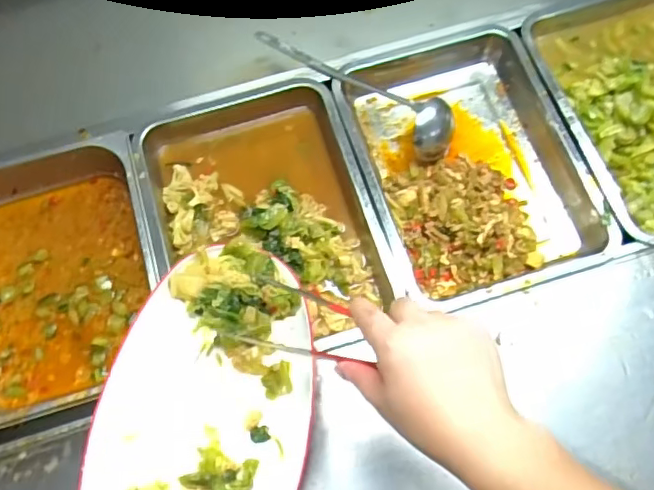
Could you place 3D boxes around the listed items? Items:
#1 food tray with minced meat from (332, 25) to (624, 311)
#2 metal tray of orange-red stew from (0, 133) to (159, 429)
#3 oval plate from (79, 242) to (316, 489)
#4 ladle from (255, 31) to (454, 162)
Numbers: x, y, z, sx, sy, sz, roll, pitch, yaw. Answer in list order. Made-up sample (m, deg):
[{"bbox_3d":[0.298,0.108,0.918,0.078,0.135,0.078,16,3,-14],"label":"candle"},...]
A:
[{"bbox_3d":[0.171,-0.103,0.703,0.250,0.058,0.339,-15,70,-11],"label":"food tray with minced meat"},{"bbox_3d":[-0.330,0.036,0.672,0.256,0.069,0.319,-13,70,-10],"label":"metal tray of orange-red stew"},{"bbox_3d":[-0.104,0.144,0.499,0.176,0.026,0.318,17,54,-6],"label":"oval plate"},{"bbox_3d":[0.044,-0.208,0.731,0.277,0.057,0.071,37,70,9],"label":"ladle"}]

